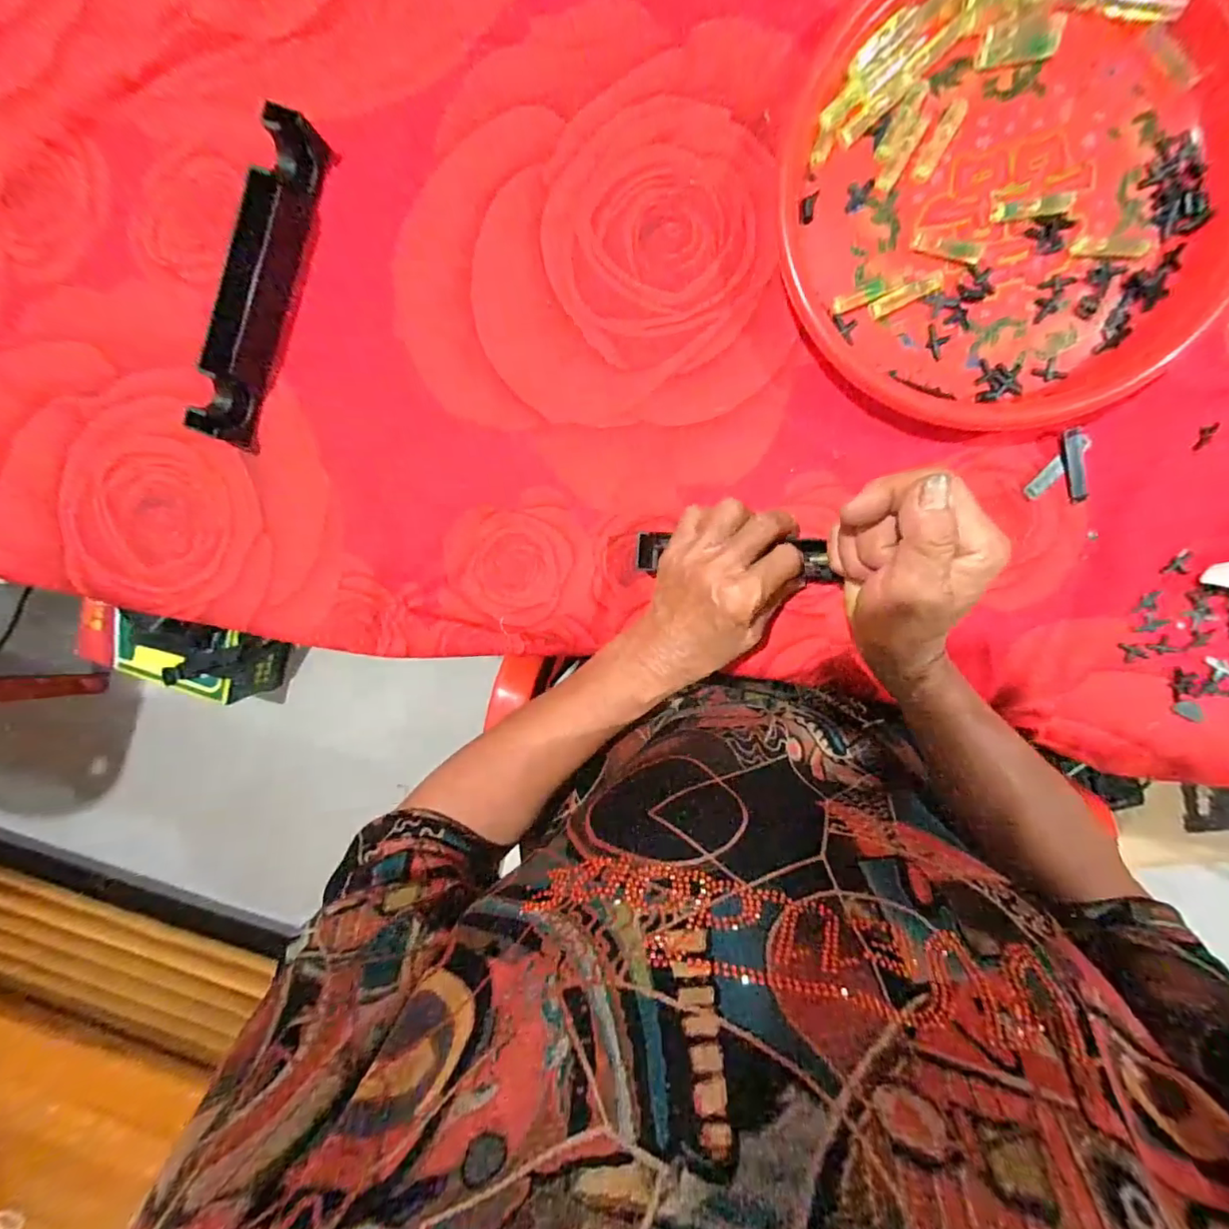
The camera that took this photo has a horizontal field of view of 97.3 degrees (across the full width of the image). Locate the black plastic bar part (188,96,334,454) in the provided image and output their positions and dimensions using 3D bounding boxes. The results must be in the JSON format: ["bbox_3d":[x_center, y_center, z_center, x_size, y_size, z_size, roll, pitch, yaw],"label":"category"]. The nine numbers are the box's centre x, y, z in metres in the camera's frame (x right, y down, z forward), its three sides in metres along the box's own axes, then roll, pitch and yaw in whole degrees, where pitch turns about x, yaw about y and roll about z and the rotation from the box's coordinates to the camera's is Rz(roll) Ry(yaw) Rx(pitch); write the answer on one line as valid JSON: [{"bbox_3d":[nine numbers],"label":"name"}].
[{"bbox_3d":[-0.220,-0.203,0.339,0.031,0.027,0.190,23,100,1],"label":"black plastic bar part"}]

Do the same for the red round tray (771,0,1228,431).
[{"bbox_3d":[0.219,-0.237,0.301,0.239,0.025,0.252,1,98,5],"label":"red round tray"}]

